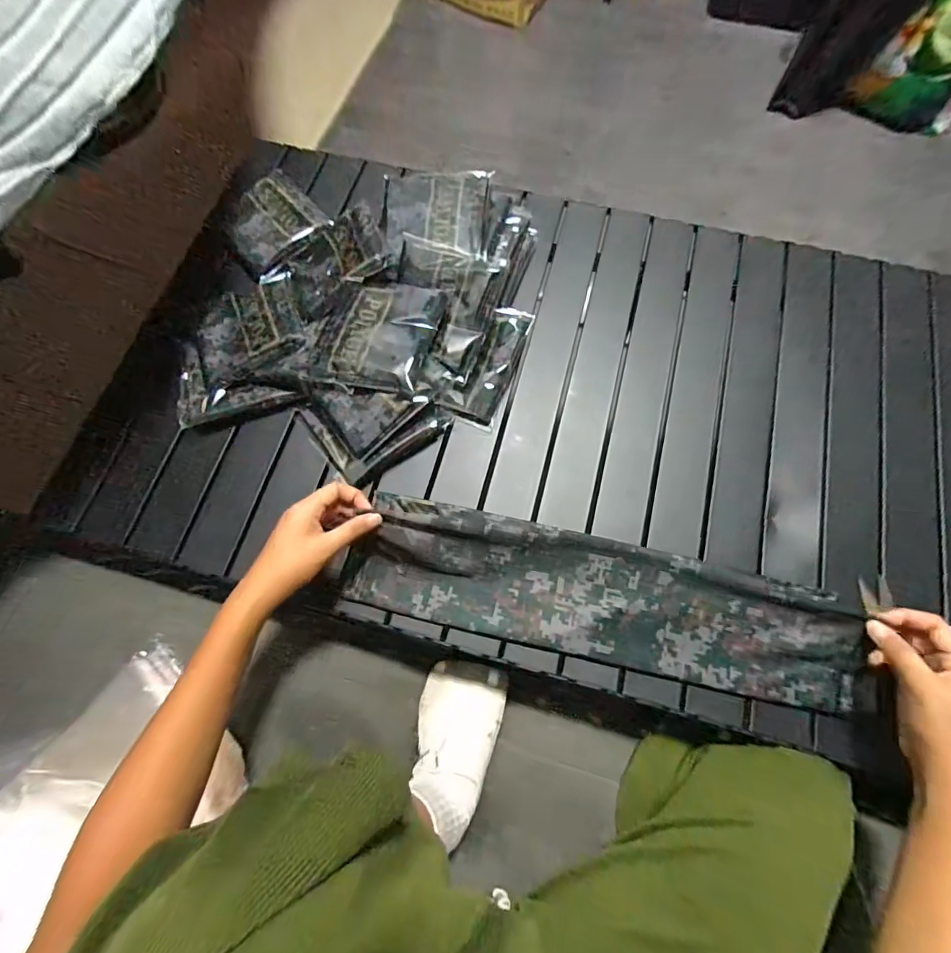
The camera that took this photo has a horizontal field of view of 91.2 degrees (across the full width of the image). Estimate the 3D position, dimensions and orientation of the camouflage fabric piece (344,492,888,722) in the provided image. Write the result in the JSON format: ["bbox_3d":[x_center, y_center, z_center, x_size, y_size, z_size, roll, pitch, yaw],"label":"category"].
[{"bbox_3d":[0.113,0.117,0.442,0.457,0.056,0.117,12,71,6],"label":"camouflage fabric piece"}]

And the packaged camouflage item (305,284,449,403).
[{"bbox_3d":[-0.104,-0.154,0.498,0.124,0.023,0.133,9,71,4],"label":"packaged camouflage item"}]

